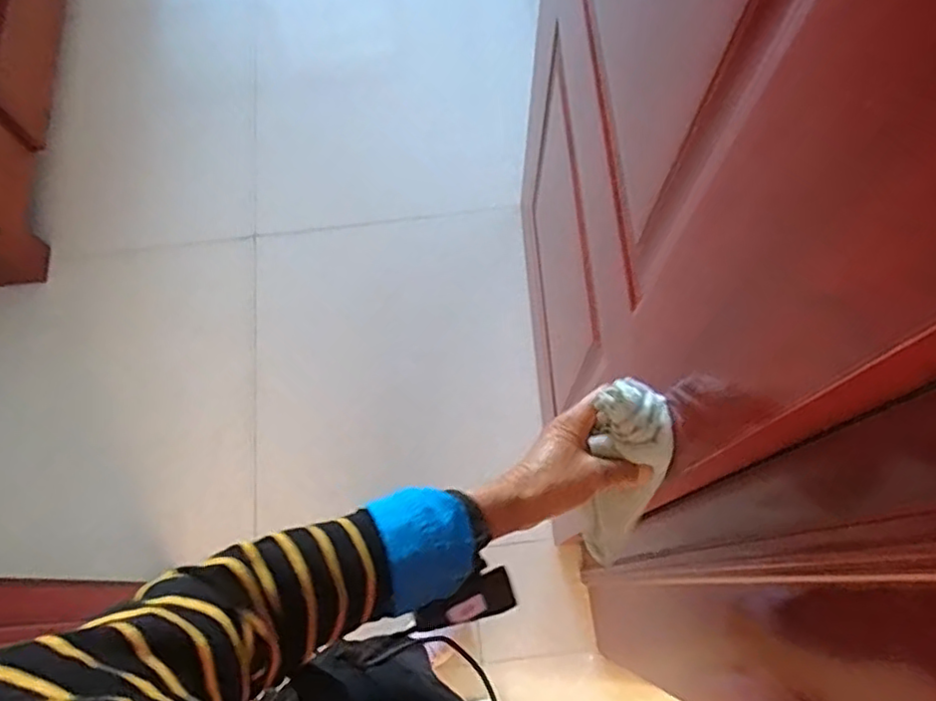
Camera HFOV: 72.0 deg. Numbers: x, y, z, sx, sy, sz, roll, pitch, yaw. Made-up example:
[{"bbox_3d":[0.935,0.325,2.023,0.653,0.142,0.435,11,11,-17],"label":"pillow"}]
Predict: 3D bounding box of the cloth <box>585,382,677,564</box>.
[{"bbox_3d":[0.124,0.101,0.515,0.058,0.043,0.147,11,110,6],"label":"cloth"}]

